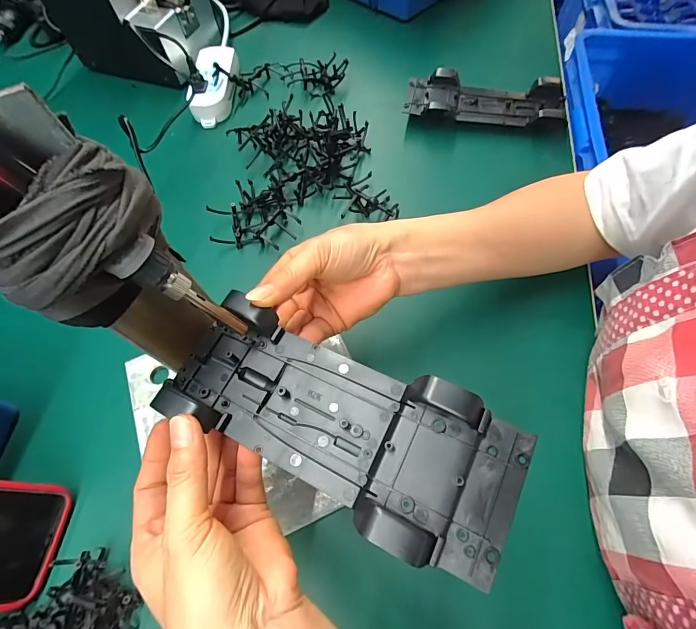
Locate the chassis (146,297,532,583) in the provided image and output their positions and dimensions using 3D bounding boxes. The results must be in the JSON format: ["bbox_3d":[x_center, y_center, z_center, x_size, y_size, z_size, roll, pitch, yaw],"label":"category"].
[{"bbox_3d":[-0.010,0.053,0.198,0.188,0.023,0.076,21,66,19],"label":"chassis"}]

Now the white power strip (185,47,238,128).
[{"bbox_3d":[-0.186,-0.322,0.531,0.059,0.035,0.133,-2,62,3],"label":"white power strip"}]

